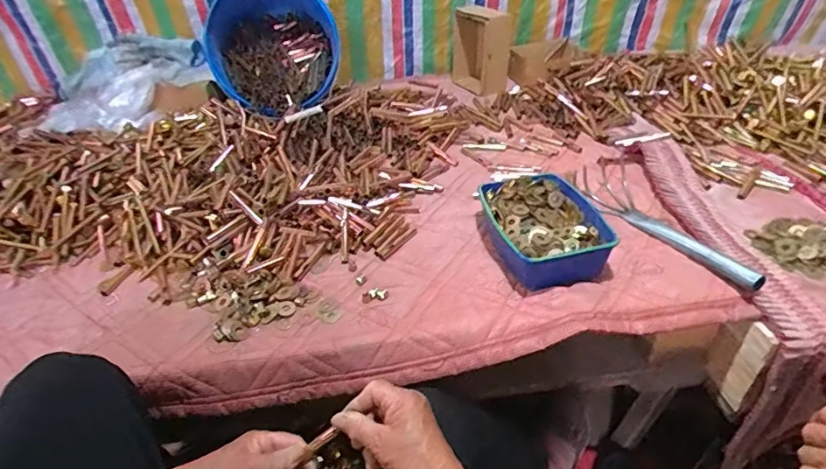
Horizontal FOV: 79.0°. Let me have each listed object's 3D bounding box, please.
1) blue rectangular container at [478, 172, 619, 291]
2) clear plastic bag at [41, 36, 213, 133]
[{"bbox_3d":[0.189,-0.012,0.737,0.154,0.059,0.205,-10,40,-10],"label":"blue rectangular container"},{"bbox_3d":[-0.630,-0.326,1.105,0.351,0.147,0.151,-37,49,-18],"label":"clear plastic bag"}]

